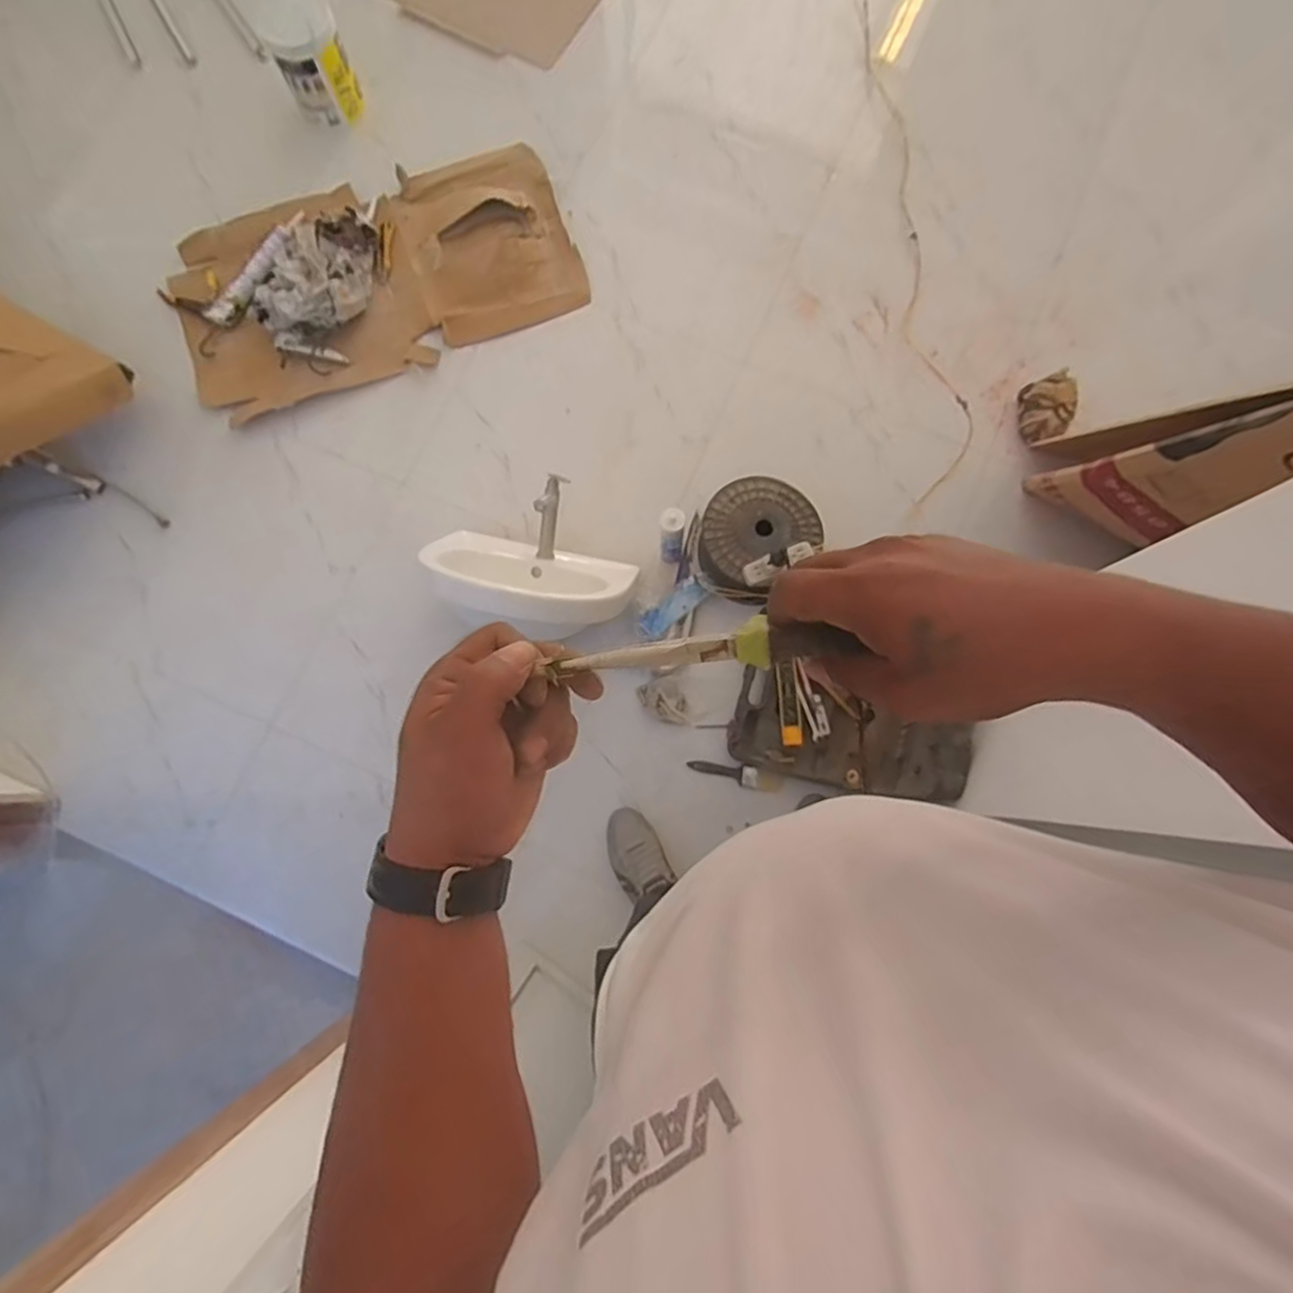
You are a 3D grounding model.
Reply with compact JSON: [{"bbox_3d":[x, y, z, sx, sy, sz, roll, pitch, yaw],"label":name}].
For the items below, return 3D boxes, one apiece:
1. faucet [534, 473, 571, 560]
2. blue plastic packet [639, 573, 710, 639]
[{"bbox_3d":[-0.203,-0.264,1.349,0.042,0.120,0.170,14,117,5],"label":"faucet"},{"bbox_3d":[0.062,-0.089,1.390,0.061,0.020,0.173,43,82,9],"label":"blue plastic packet"}]

